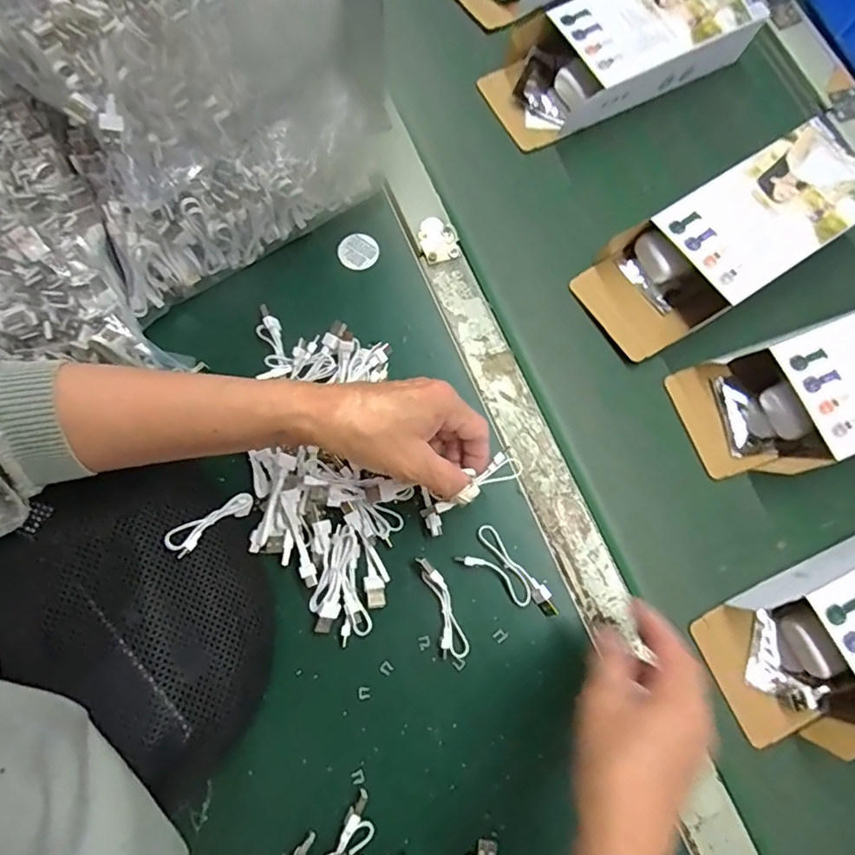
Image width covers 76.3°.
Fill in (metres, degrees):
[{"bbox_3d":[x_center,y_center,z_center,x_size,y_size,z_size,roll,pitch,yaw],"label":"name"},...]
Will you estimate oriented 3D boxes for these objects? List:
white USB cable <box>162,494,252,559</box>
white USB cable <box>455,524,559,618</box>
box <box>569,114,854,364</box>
[{"bbox_3d":[-0.148,0.066,0.375,0.015,0.013,0.066,45,41,10],"label":"white USB cable"},{"bbox_3d":[0.064,0.107,0.403,0.079,0.011,0.035,35,77,8],"label":"white USB cable"},{"bbox_3d":[0.262,-0.161,0.471,0.258,0.054,0.102,-29,78,-9],"label":"box"}]

